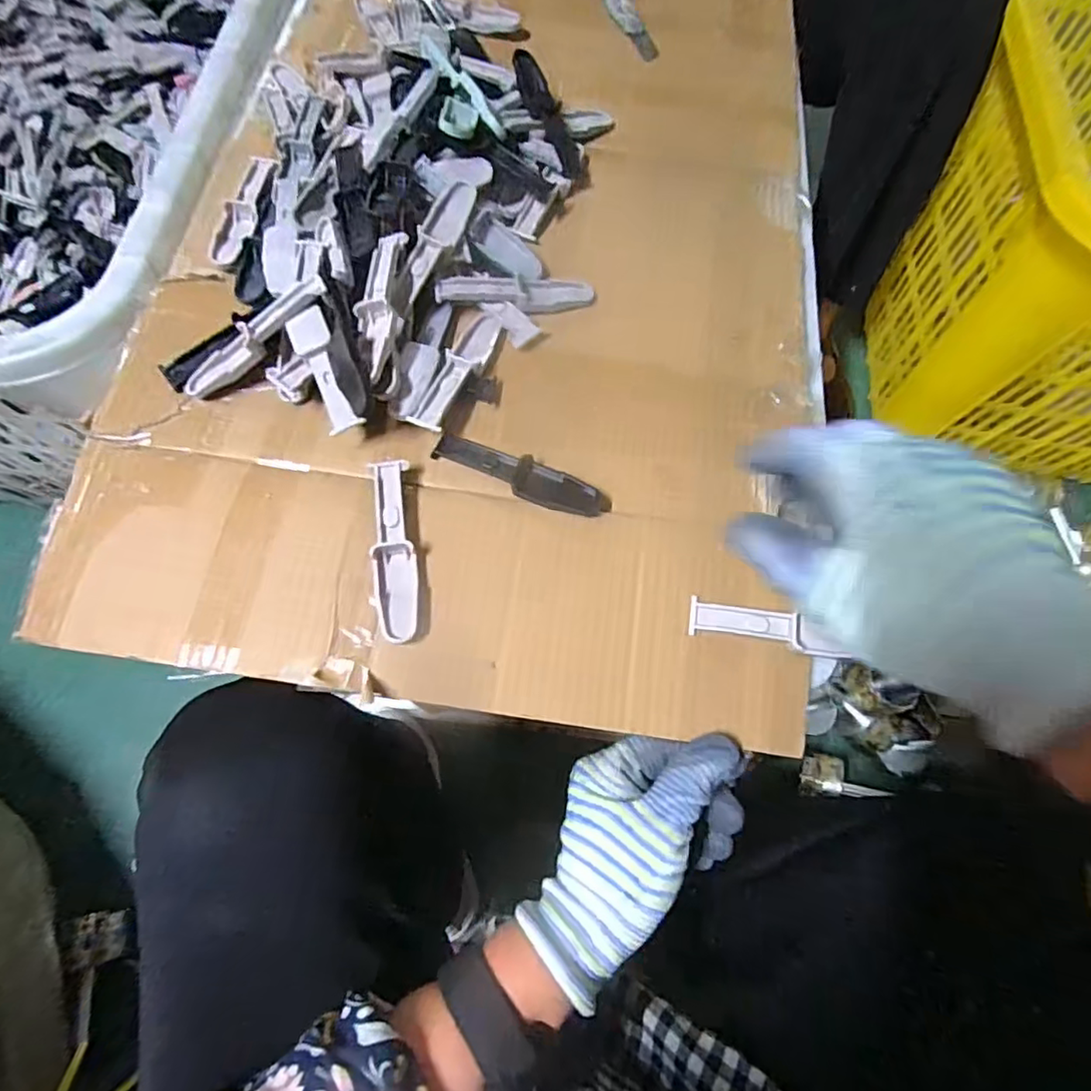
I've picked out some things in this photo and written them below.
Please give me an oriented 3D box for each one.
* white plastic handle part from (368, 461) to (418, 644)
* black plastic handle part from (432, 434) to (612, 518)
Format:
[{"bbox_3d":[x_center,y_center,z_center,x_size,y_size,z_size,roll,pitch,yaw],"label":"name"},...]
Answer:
[{"bbox_3d":[-0.083,0.001,0.324,0.022,0.013,0.102,-6,67,-4],"label":"white plastic handle part"},{"bbox_3d":[-0.015,-0.041,0.346,0.107,0.009,0.023,24,69,9],"label":"black plastic handle part"}]

